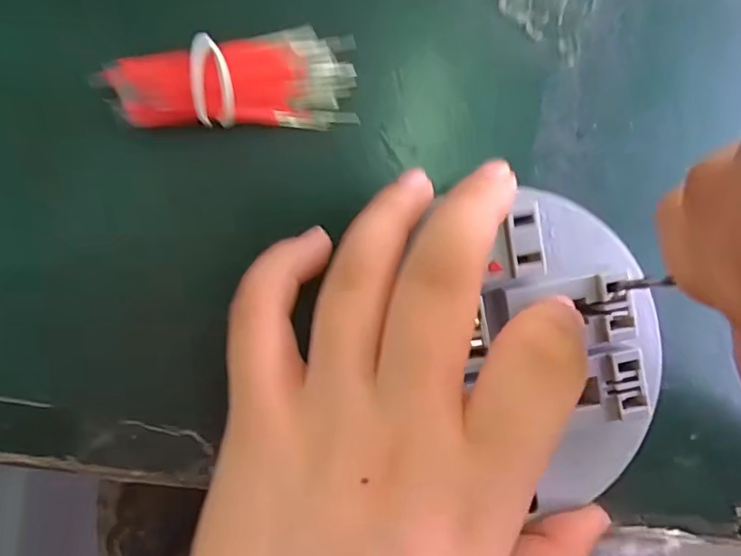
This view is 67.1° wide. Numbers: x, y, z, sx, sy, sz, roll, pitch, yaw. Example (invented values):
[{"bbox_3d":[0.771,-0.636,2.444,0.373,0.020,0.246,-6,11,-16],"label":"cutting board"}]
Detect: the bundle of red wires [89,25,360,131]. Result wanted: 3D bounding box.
[{"bbox_3d":[-0.039,-0.057,0.160,0.069,0.019,0.027,-5,95,-8],"label":"bundle of red wires"}]

